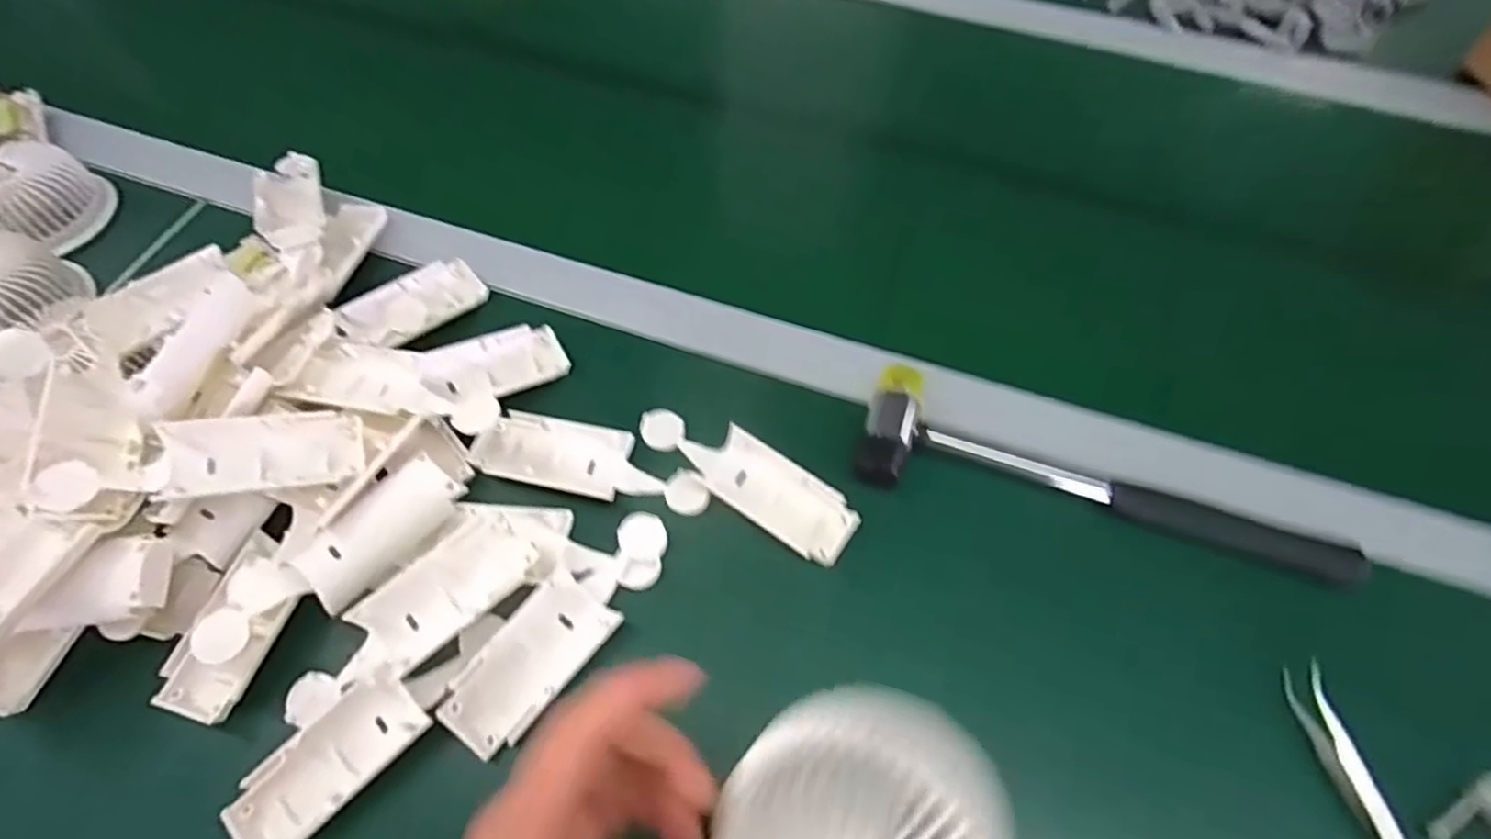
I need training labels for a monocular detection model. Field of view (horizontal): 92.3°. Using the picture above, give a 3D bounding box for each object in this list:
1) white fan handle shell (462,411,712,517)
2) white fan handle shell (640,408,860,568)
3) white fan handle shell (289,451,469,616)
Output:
[{"bbox_3d":[-0.086,0.025,0.403,0.133,0.016,0.042,11,59,6],"label":"white fan handle shell"},{"bbox_3d":[0.000,0.029,0.399,0.135,0.011,0.040,32,63,17],"label":"white fan handle shell"},{"bbox_3d":[-0.188,0.056,0.370,0.035,0.021,0.081,35,64,18],"label":"white fan handle shell"}]

